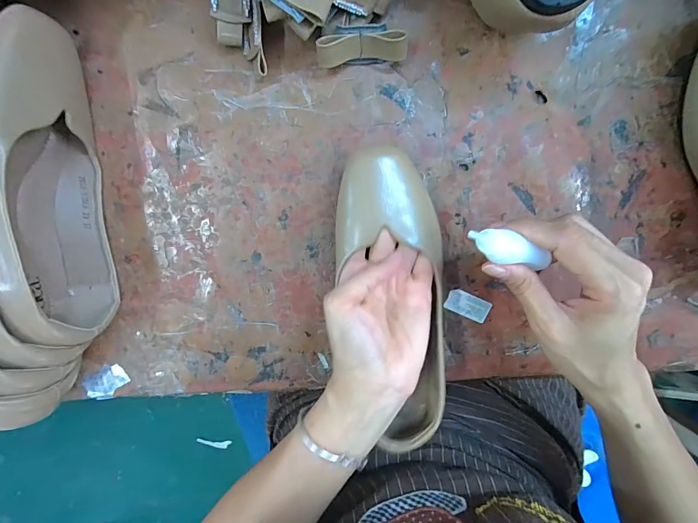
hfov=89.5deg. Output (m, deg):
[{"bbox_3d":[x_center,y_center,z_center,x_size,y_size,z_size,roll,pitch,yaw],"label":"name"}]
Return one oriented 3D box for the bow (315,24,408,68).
[{"bbox_3d":[0.010,-0.161,0.265,0.065,0.028,0.016,-5,60,1],"label":"bow"}]

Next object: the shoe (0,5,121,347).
[{"bbox_3d":[-0.221,-0.051,0.257,0.053,0.079,0.215,-1,100,0],"label":"shoe"}]

